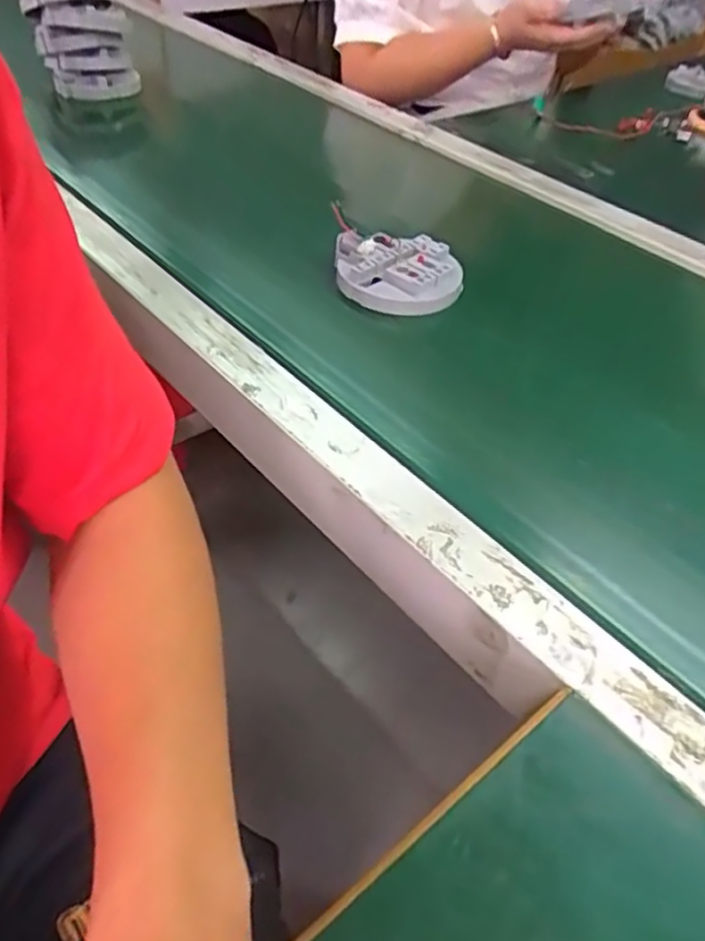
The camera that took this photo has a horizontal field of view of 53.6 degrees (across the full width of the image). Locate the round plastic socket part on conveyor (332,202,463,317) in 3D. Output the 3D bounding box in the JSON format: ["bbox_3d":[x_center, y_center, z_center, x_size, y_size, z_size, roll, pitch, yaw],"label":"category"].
[{"bbox_3d":[0.035,-0.167,0.582,0.109,0.032,0.095,8,44,2],"label":"round plastic socket part on conveyor"}]

